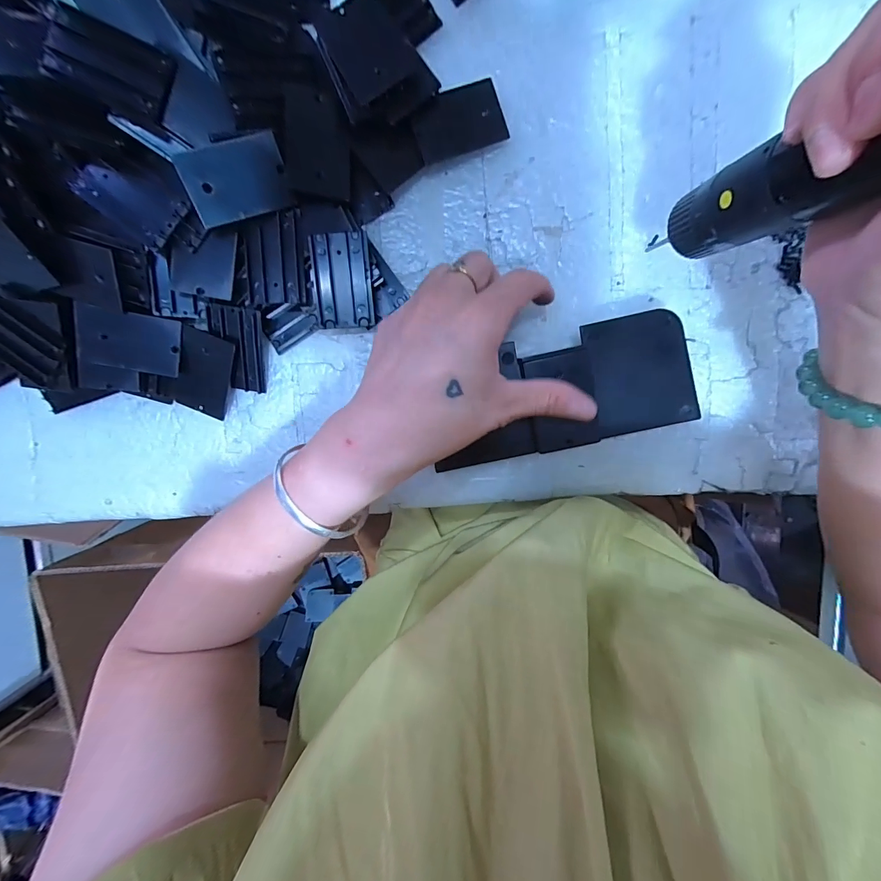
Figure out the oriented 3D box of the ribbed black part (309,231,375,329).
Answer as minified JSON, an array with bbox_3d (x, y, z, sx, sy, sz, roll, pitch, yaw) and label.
[{"bbox_3d":[-0.061,-0.100,0.245,0.035,0.004,0.055,-4,101,-2],"label":"ribbed black part"}]

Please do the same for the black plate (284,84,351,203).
[{"bbox_3d":[-0.071,-0.172,0.225,0.033,0.007,0.055,1,99,3],"label":"black plate"}]

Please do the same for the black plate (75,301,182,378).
[{"bbox_3d":[-0.200,-0.064,0.250,0.062,0.006,0.035,10,100,-7],"label":"black plate"}]

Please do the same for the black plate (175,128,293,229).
[{"bbox_3d":[-0.116,-0.149,0.224,0.054,0.004,0.038,-22,110,-11],"label":"black plate"}]

